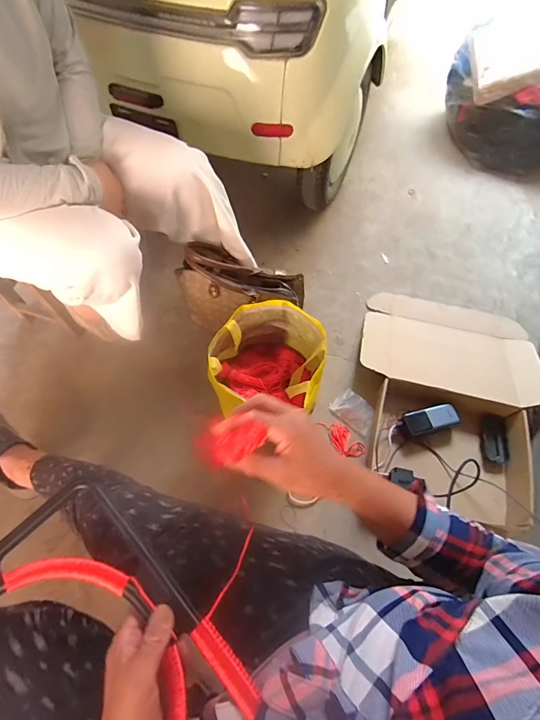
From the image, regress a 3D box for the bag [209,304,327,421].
[{"bbox_3d":[-0.002,0.014,0.844,0.244,0.205,0.222,4,63,1],"label":"bag"}]

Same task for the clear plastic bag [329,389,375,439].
[{"bbox_3d":[0.221,0.134,0.946,0.118,0.018,0.079,40,69,17],"label":"clear plastic bag"}]

